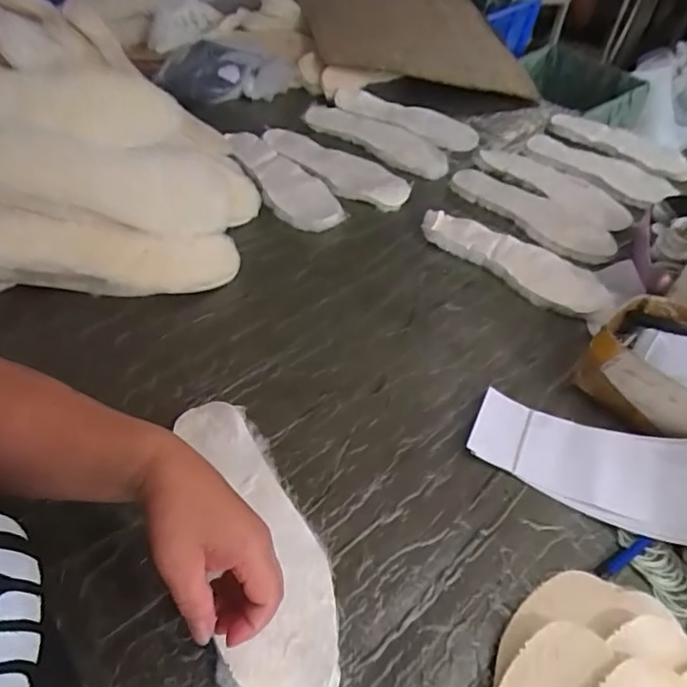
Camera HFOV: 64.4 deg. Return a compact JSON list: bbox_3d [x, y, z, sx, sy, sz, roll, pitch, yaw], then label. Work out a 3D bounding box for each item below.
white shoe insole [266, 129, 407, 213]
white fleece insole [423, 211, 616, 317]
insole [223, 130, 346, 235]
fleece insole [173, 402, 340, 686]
[{"bbox_3d":[-0.014,-0.286,0.884,0.267,0.026,0.106,28,50,19],"label":"white shoe insole"},{"bbox_3d":[0.235,-0.120,0.767,0.267,0.021,0.087,30,61,16],"label":"white fleece insole"},{"bbox_3d":[-0.093,-0.250,0.831,0.104,0.025,0.245,-20,58,-35],"label":"insole"},{"bbox_3d":[-0.075,0.160,0.455,0.093,0.014,0.274,-13,50,-17],"label":"fleece insole"}]

